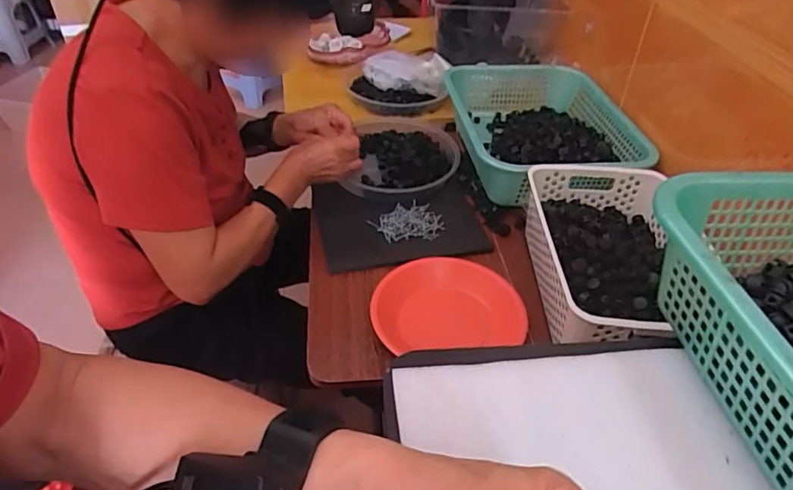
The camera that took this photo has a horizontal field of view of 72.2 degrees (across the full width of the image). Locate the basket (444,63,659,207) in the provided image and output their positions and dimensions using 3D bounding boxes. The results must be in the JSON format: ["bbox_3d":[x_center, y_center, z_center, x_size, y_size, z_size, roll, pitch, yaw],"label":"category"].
[{"bbox_3d":[0.262,-0.213,1.010,0.313,0.091,0.407,-4,41,-7],"label":"basket"}]

